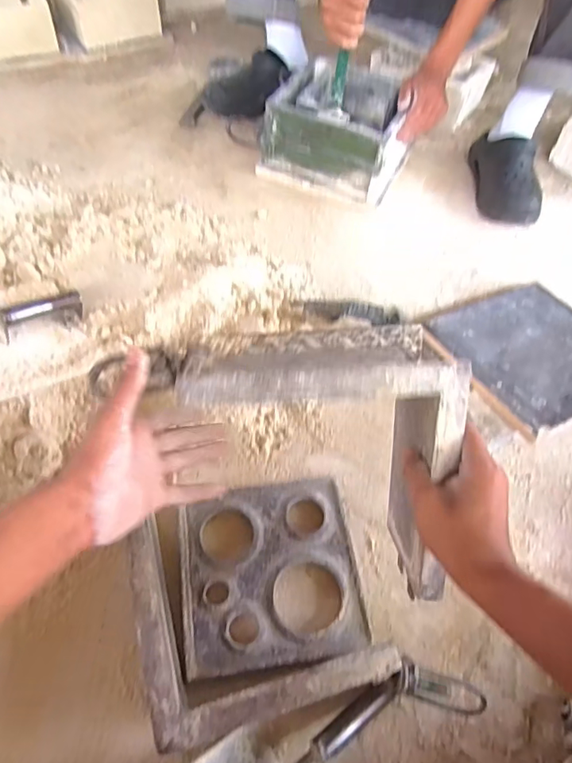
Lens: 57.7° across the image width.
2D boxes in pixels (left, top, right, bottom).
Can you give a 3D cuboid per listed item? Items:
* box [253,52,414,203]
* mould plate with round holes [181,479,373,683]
[{"bbox_3d":[0.104,-0.472,0.972,0.236,0.123,0.226,23,58,10],"label":"box"},{"bbox_3d":[-0.019,0.216,0.600,0.199,0.024,0.193,-8,58,-10],"label":"mould plate with round holes"}]

